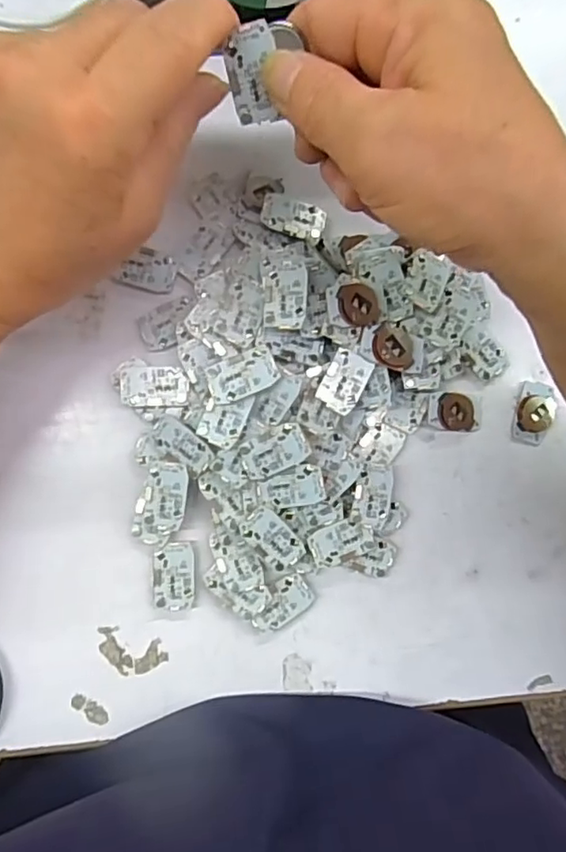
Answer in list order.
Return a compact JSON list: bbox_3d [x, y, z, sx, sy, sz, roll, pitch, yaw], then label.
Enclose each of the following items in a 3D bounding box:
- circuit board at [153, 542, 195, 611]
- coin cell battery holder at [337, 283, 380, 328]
[{"bbox_3d":[-0.050,0.068,0.269,0.018,0.006,0.029,-3,87,-6],"label":"circuit board"},{"bbox_3d":[0.032,-0.052,0.253,0.018,0.010,0.018,0,89,-7],"label":"coin cell battery holder"}]

